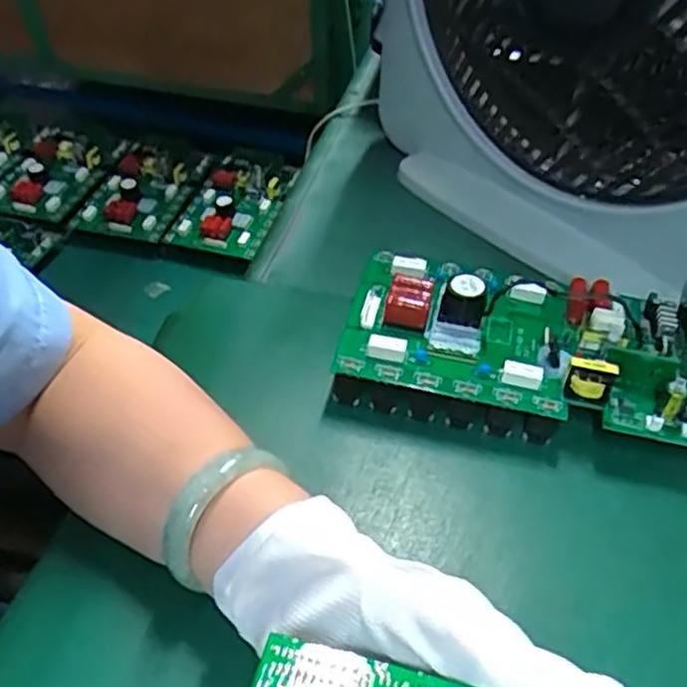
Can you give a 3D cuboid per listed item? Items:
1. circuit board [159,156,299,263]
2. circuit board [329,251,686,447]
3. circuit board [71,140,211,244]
[{"bbox_3d":[-0.148,-0.199,0.989,0.133,0.034,0.208,11,44,8],"label":"circuit board"},{"bbox_3d":[0.119,0.003,0.452,0.234,0.056,0.115,10,44,7],"label":"circuit board"},{"bbox_3d":[-0.281,-0.216,0.997,0.135,0.034,0.186,13,50,4],"label":"circuit board"}]

